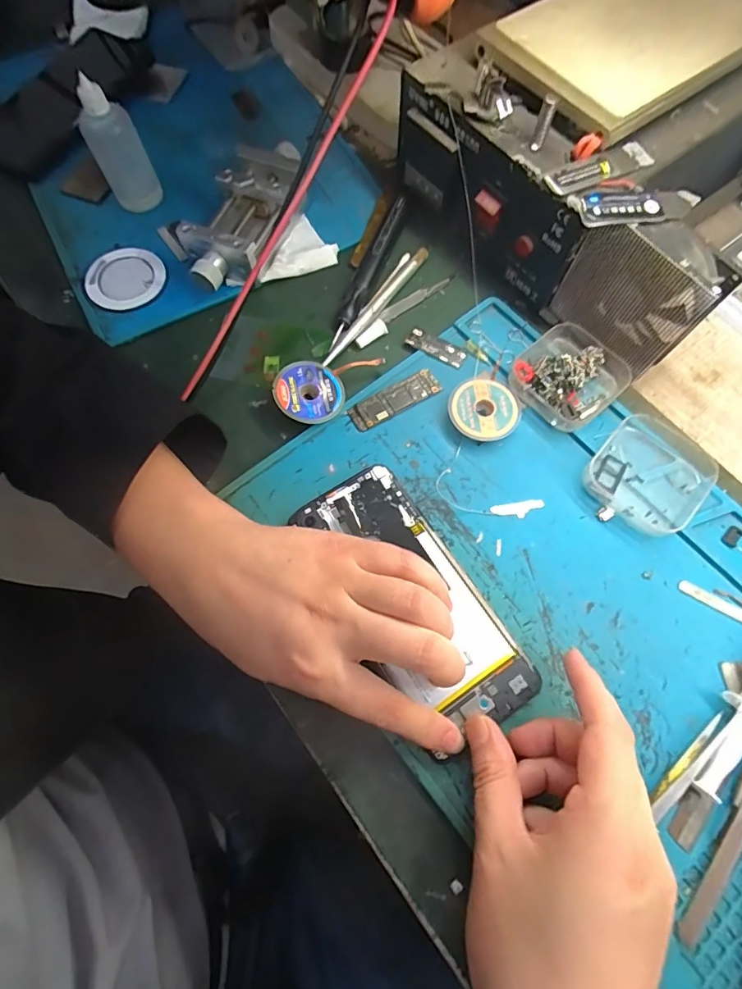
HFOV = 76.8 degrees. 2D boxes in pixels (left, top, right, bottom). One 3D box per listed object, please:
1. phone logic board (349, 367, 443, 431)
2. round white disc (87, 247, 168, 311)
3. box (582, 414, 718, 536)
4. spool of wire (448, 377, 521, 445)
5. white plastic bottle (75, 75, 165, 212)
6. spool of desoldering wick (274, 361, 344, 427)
[{"bbox_3d":[0.016,-0.063,0.313,0.063,0.004,0.020,-29,73,-9],"label":"phone logic board"},{"bbox_3d":[-0.183,-0.163,0.350,0.053,0.010,0.052,-12,71,-3],"label":"round white disc"},{"bbox_3d":[0.172,-0.014,0.288,0.064,0.016,0.065,41,76,14],"label":"box"},{"bbox_3d":[0.074,-0.055,0.305,0.044,0.012,0.042,0,71,1],"label":"spool of wire"},{"bbox_3d":[-0.184,-0.250,0.342,0.035,0.077,0.029,-29,72,-9],"label":"white plastic bottle"},{"bbox_3d":[-0.041,-0.067,0.311,0.045,0.011,0.045,4,69,-12],"label":"spool of desoldering wick"}]

